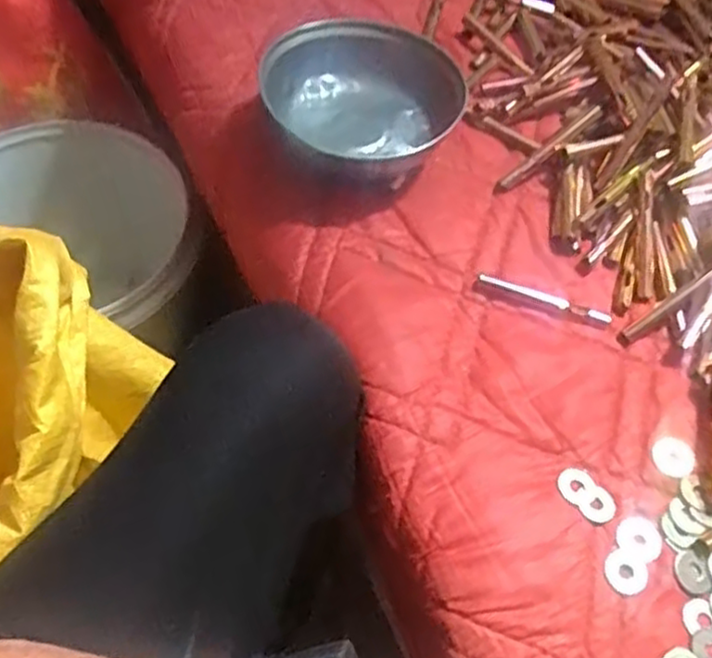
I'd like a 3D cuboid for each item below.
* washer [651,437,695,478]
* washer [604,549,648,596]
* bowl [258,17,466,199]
[{"bbox_3d":[0.185,0.075,0.420,0.025,0.004,0.024,2,57,-3],"label":"washer"},{"bbox_3d":[0.142,0.128,0.379,0.023,0.004,0.022,2,57,-3],"label":"washer"},{"bbox_3d":[0.005,-0.158,0.514,0.132,0.054,0.134,2,57,-3],"label":"bowl"}]

